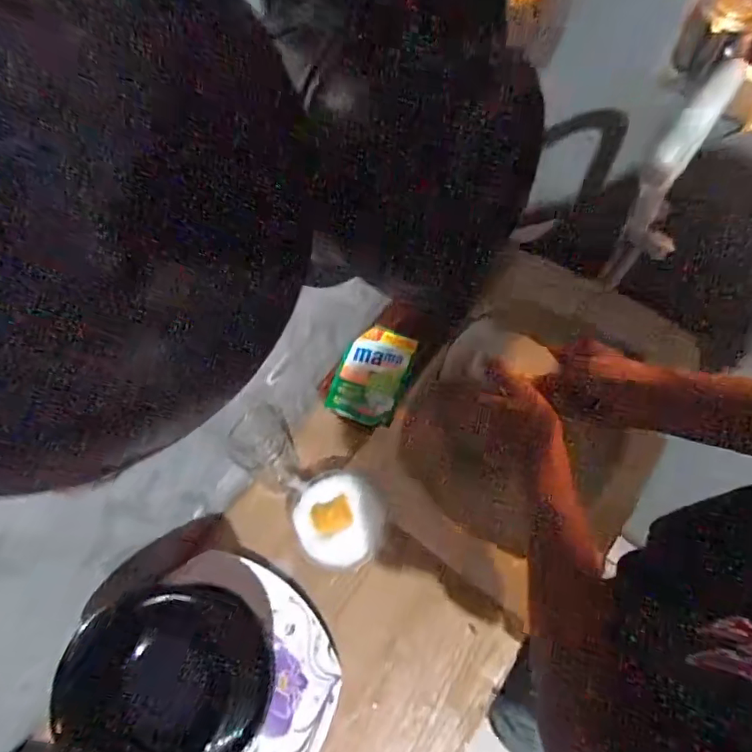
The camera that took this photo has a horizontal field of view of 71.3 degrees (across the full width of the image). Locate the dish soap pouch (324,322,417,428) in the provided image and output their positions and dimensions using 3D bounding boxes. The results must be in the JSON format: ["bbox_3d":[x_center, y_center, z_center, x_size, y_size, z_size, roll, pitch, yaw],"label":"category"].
[{"bbox_3d":[-0.005,-0.003,0.740,0.087,0.034,0.140,17,63,11],"label":"dish soap pouch"}]

